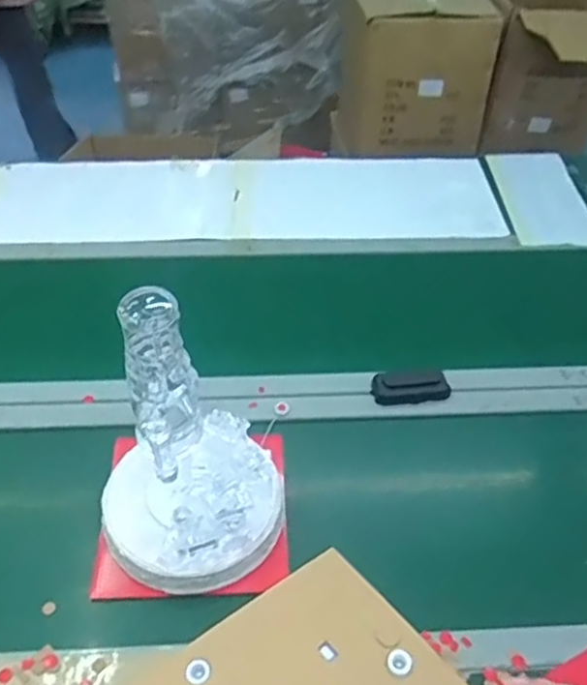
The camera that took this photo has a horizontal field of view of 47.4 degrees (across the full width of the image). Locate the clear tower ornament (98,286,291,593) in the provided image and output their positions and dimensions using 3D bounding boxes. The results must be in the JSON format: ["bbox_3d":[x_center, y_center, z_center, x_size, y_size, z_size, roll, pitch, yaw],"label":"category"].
[{"bbox_3d":[-0.114,0.103,0.689,0.198,0.304,0.169,-13,46,-14],"label":"clear tower ornament"}]

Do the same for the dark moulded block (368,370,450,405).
[{"bbox_3d":[0.166,0.062,0.944,0.105,0.017,0.052,-5,45,-6],"label":"dark moulded block"}]

